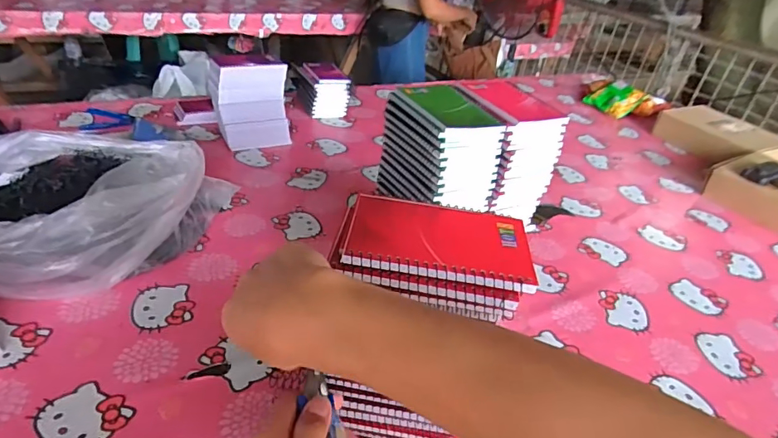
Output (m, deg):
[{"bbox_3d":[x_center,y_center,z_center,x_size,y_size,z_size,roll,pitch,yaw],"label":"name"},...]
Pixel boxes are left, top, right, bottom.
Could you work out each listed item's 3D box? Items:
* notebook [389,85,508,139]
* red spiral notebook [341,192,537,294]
[{"bbox_3d":[0.067,-0.128,0.574,0.085,0.016,0.119,-9,37,-24],"label":"notebook"},{"bbox_3d":[0.037,0.013,0.355,0.130,0.007,0.086,9,33,3],"label":"red spiral notebook"}]

